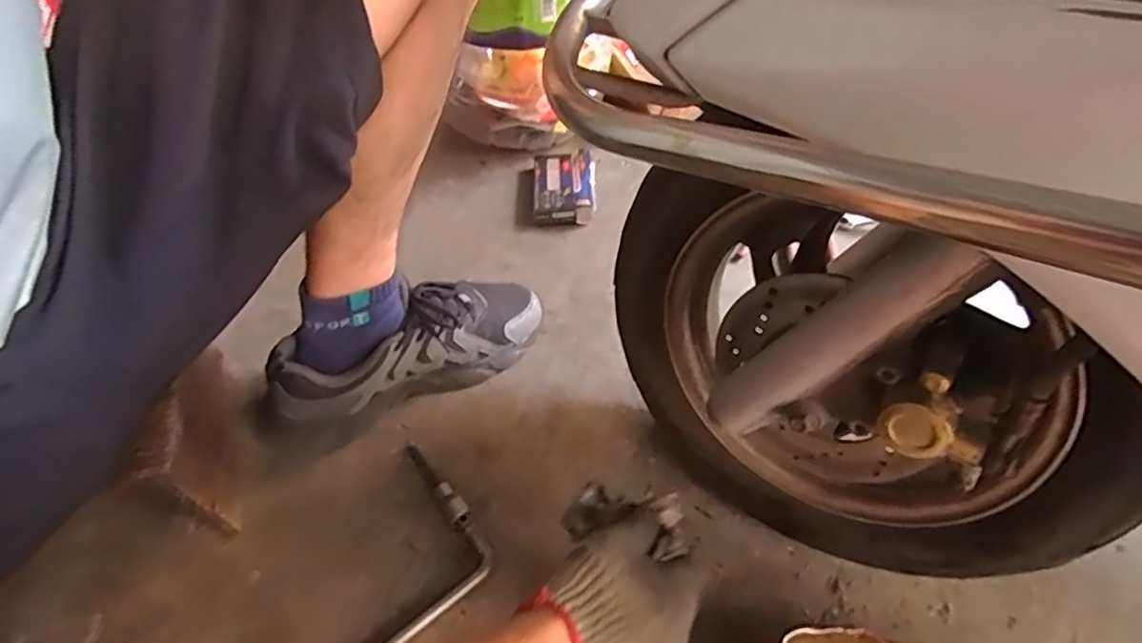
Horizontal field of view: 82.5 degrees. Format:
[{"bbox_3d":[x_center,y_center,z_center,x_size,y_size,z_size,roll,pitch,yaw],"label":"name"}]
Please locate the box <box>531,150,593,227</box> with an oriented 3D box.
[{"bbox_3d":[-0.010,-0.171,0.823,0.073,0.027,0.115,2,53,-2],"label":"box"}]

